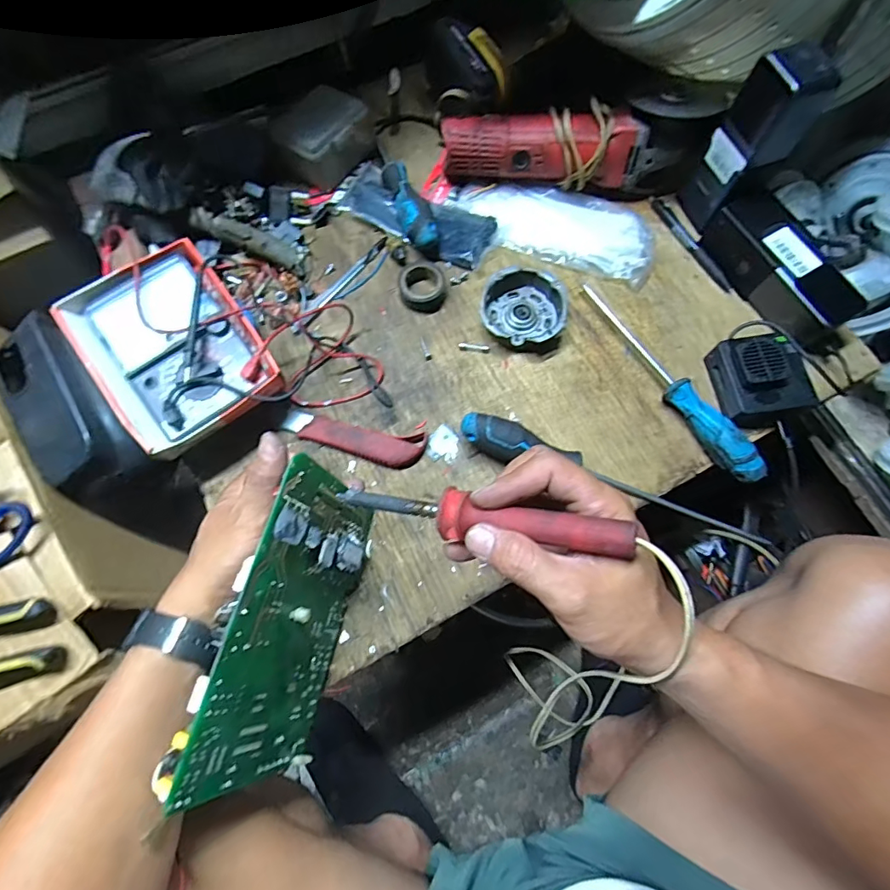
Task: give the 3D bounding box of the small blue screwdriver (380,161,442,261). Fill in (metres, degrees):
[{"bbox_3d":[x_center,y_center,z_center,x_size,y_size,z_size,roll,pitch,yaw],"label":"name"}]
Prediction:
[{"bbox_3d":[-0.039,-0.261,0.520,0.031,0.033,0.117,-25,75,-8],"label":"small blue screwdriver"}]

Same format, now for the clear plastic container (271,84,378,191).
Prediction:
[{"bbox_3d":[-0.133,-0.347,0.541,0.077,0.051,0.103,39,77,11],"label":"clear plastic container"}]

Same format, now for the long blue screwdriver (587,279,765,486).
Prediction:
[{"bbox_3d":[0.215,-0.067,0.469,0.024,0.034,0.240,-31,75,-9],"label":"long blue screwdriver"}]

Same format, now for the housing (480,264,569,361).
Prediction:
[{"bbox_3d":[0.079,-0.139,0.491,0.084,0.030,0.089,0,73,0],"label":"housing"}]

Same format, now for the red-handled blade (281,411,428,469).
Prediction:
[{"bbox_3d":[-0.089,-0.006,0.461,0.138,0.020,0.036,11,73,3],"label":"red-handled blade"}]

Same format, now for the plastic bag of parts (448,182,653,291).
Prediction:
[{"bbox_3d":[0.121,-0.244,0.528,0.213,0.017,0.097,16,73,5],"label":"plastic bag of parts"}]

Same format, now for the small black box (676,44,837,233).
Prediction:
[{"bbox_3d":[0.294,-0.287,0.469,0.052,0.162,0.061,-22,74,-7],"label":"small black box"}]

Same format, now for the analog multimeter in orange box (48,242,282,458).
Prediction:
[{"bbox_3d":[-0.241,-0.084,0.439,0.130,0.058,0.165,-34,76,-10],"label":"analog multimeter in orange box"}]

